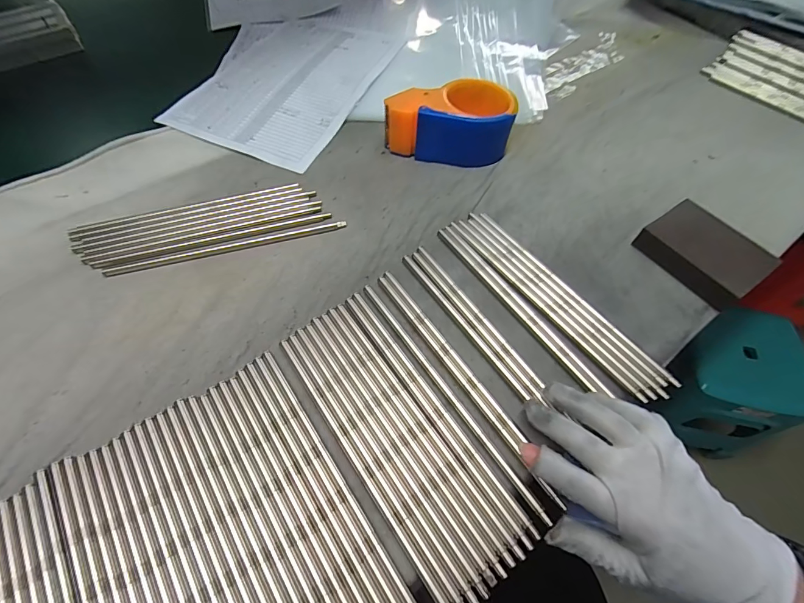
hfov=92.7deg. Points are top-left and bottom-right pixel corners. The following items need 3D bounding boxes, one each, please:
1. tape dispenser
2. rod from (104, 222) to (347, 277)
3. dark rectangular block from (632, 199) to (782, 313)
[{"bbox_3d":[0.053,-0.200,0.424,0.138,0.057,0.074,6,59,4],"label":"tape dispenser"},{"bbox_3d":[-0.166,-0.053,0.371,0.223,0.008,0.010,-14,59,-8],"label":"rod"},{"bbox_3d":[0.279,-0.046,0.355,0.074,0.028,0.093,-31,63,-17],"label":"dark rectangular block"}]

